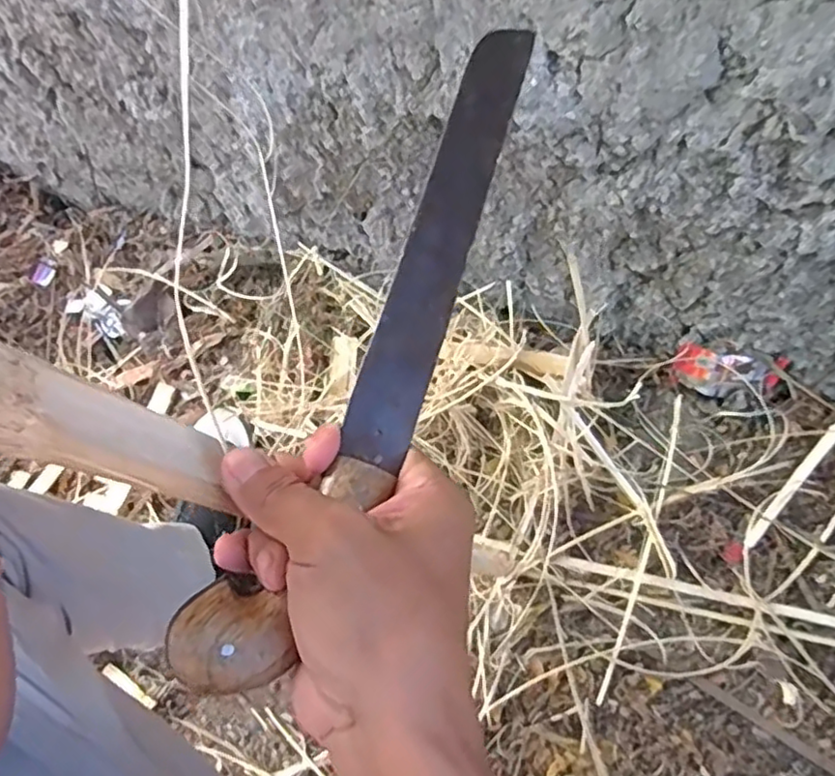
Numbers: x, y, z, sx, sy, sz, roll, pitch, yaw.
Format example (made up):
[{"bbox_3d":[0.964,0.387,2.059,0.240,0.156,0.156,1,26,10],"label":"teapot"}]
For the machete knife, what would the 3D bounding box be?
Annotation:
[{"bbox_3d":[-0.006,-0.033,0.271,0.041,0.024,0.316,19,69,12],"label":"machete knife"}]

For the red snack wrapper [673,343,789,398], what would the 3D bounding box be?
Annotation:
[{"bbox_3d":[0.370,-0.018,0.761,0.126,0.047,0.042,10,59,7],"label":"red snack wrapper"}]

